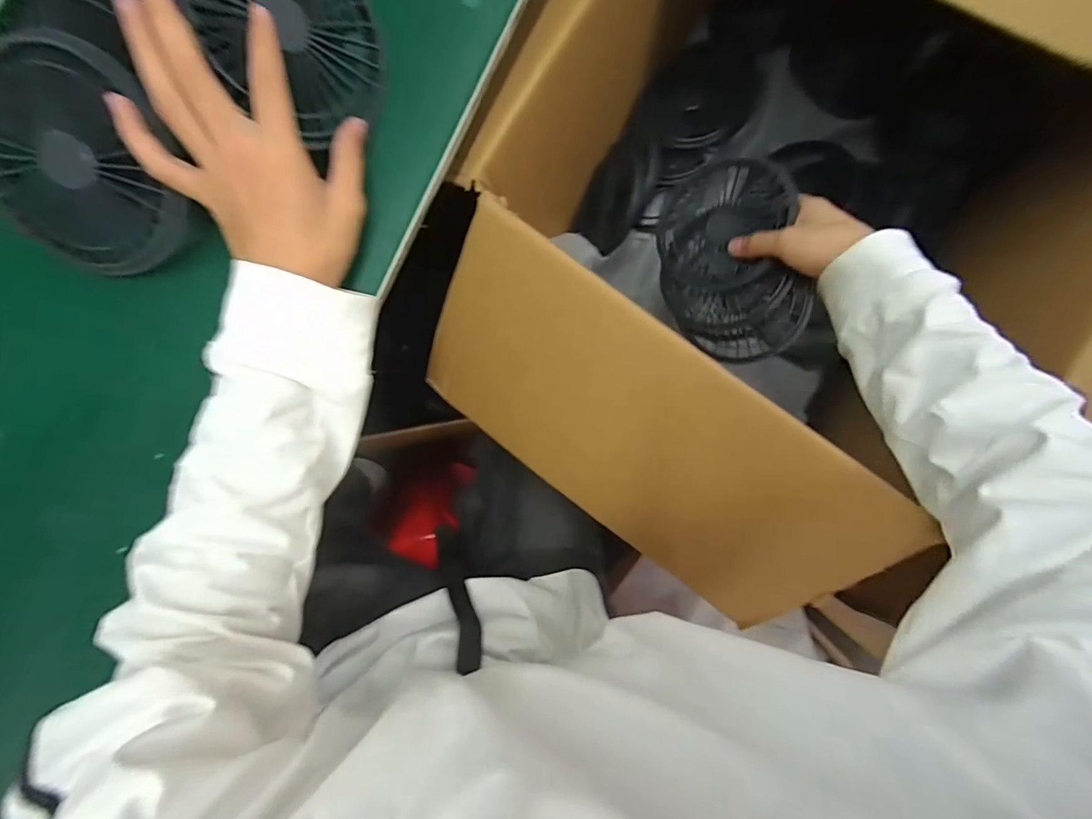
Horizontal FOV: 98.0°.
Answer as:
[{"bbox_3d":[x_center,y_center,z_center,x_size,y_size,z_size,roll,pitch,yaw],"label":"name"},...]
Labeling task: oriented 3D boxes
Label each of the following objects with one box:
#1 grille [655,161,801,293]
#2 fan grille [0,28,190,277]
[{"bbox_3d":[0.177,-0.190,0.487,0.129,0.011,0.124,21,102,33],"label":"grille"},{"bbox_3d":[-0.291,-0.150,0.299,0.116,0.023,0.136,41,113,-14],"label":"fan grille"}]

